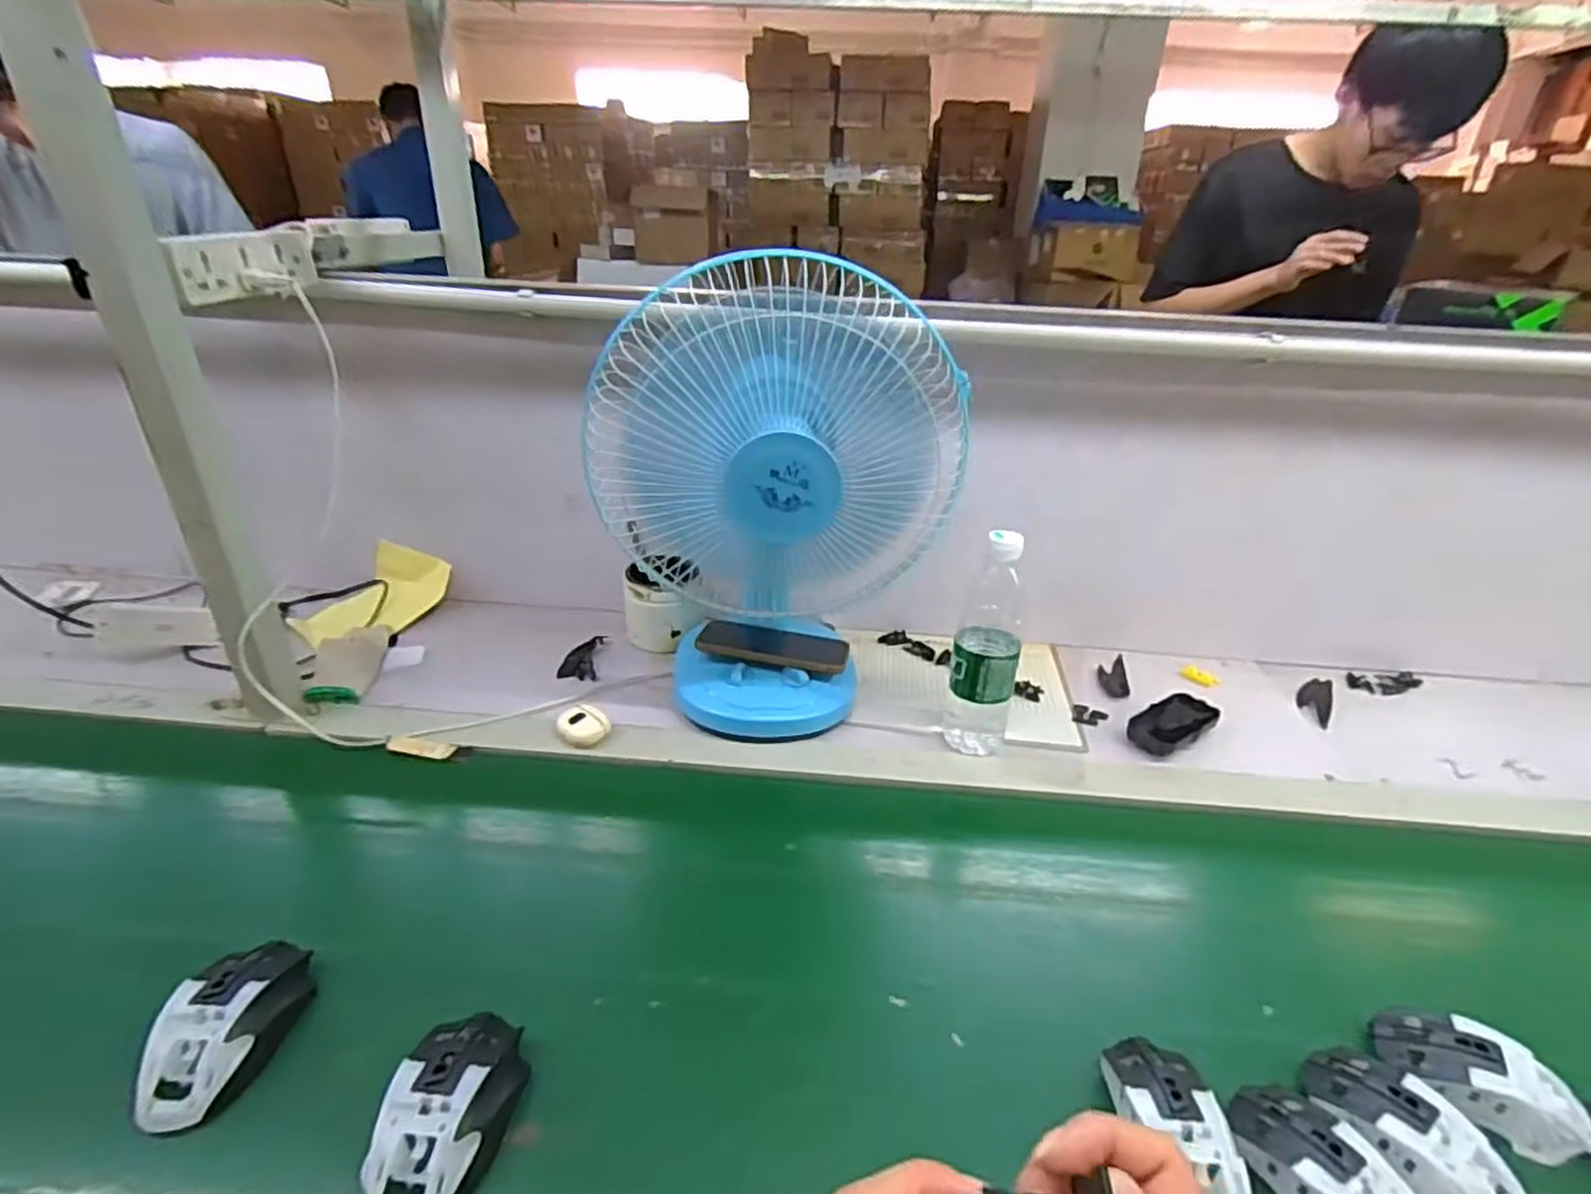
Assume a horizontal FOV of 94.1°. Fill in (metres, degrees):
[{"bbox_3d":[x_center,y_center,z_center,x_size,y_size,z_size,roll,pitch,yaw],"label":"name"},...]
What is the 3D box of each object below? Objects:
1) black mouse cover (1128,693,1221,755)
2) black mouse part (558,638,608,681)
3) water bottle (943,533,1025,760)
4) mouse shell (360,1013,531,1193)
[{"bbox_3d":[0.396,0.132,0.780,0.102,0.022,0.050,-14,29,-29],"label":"black mouse cover"},{"bbox_3d":[-0.251,0.072,0.873,0.045,0.020,0.081,0,25,-3],"label":"black mouse part"},{"bbox_3d":[0.190,0.047,0.732,0.066,0.219,0.066,9,26,16],"label":"water bottle"},{"bbox_3d":[-0.199,0.295,0.426,0.063,0.039,0.109,4,26,7],"label":"mouse shell"}]

